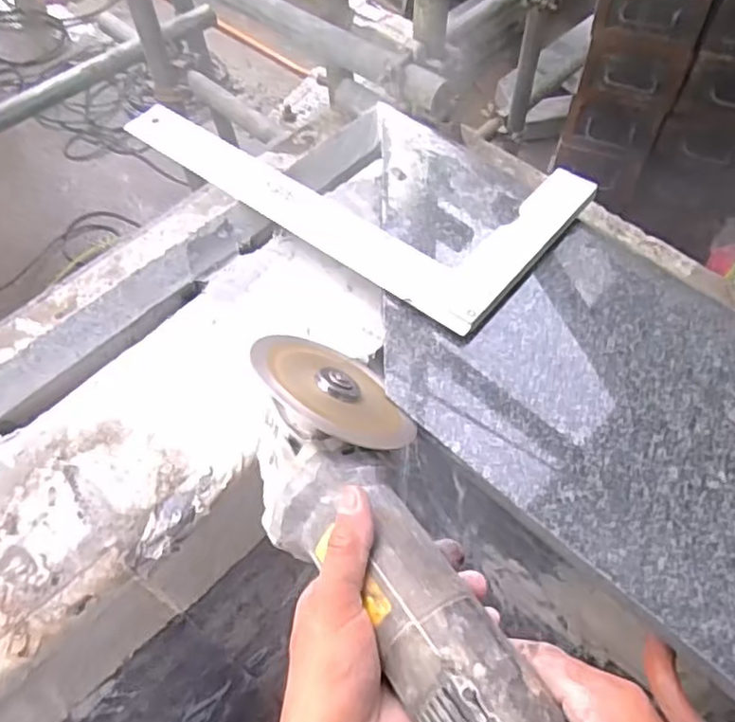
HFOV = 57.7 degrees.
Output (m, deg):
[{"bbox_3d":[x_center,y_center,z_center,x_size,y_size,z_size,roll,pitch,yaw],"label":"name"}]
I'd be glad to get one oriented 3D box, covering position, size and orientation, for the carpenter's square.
[{"bbox_3d":[-0.020,-0.160,0.534,0.357,0.011,0.162,34,67,24],"label":"carpenter's square"}]

